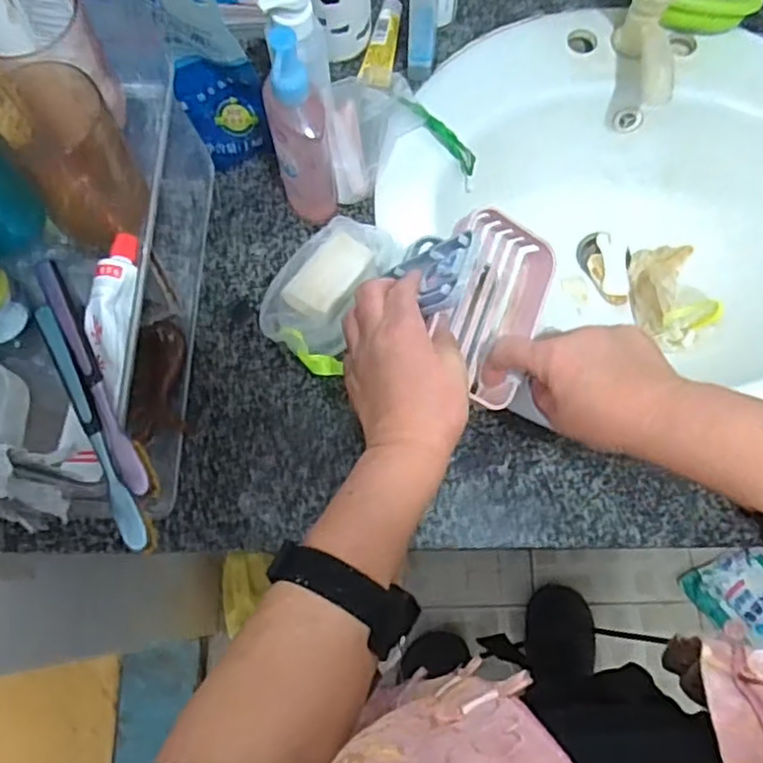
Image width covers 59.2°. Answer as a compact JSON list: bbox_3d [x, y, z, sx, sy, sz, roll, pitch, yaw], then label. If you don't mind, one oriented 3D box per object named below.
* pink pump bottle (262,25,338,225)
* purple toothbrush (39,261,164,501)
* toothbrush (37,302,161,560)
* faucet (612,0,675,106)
[{"bbox_3d":[-0.063,-0.194,0.521,0.045,0.178,0.051,-8,72,-3],"label":"pink pump bottle"},{"bbox_3d":[-0.177,-0.007,0.409,0.016,0.022,0.178,-30,74,-9],"label":"purple toothbrush"},{"bbox_3d":[-0.175,0.022,0.401,0.015,0.029,0.179,-29,74,-9],"label":"toothbrush"},{"bbox_3d":[0.238,-0.299,0.605,0.044,0.105,0.122,10,72,3],"label":"faucet"}]

